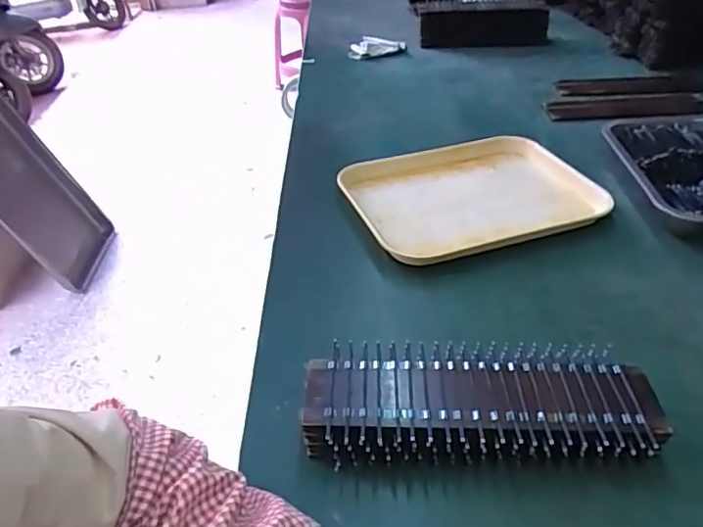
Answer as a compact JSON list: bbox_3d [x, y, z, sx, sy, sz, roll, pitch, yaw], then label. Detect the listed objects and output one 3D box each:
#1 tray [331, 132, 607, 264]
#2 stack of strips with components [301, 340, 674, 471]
[{"bbox_3d":[0.149,-0.091,0.713,0.296,0.026,0.219,-14,37,-14],"label":"tray"},{"bbox_3d":[0.096,0.108,0.454,0.270,0.042,0.128,-2,36,2],"label":"stack of strips with components"}]

